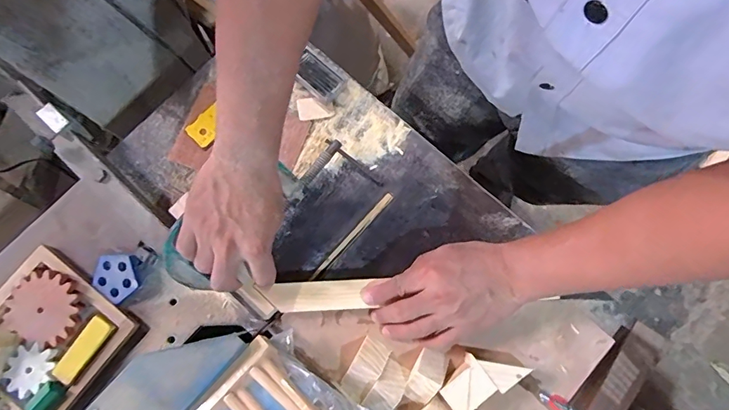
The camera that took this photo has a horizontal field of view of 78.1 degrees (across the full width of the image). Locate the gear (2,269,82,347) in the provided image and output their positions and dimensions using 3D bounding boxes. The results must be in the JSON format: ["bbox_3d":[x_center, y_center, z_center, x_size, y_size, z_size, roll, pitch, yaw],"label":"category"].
[{"bbox_3d":[-0.375,0.118,0.521,0.086,0.016,0.076,14,79,4],"label":"gear"}]

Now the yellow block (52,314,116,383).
[{"bbox_3d":[-0.321,0.163,0.510,0.030,0.009,0.080,35,81,8],"label":"yellow block"}]

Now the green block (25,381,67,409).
[{"bbox_3d":[-0.355,0.218,0.499,0.023,0.014,0.045,32,80,7],"label":"green block"}]

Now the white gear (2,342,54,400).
[{"bbox_3d":[-0.380,0.187,0.509,0.056,0.004,0.048,-34,80,-6],"label":"white gear"}]

